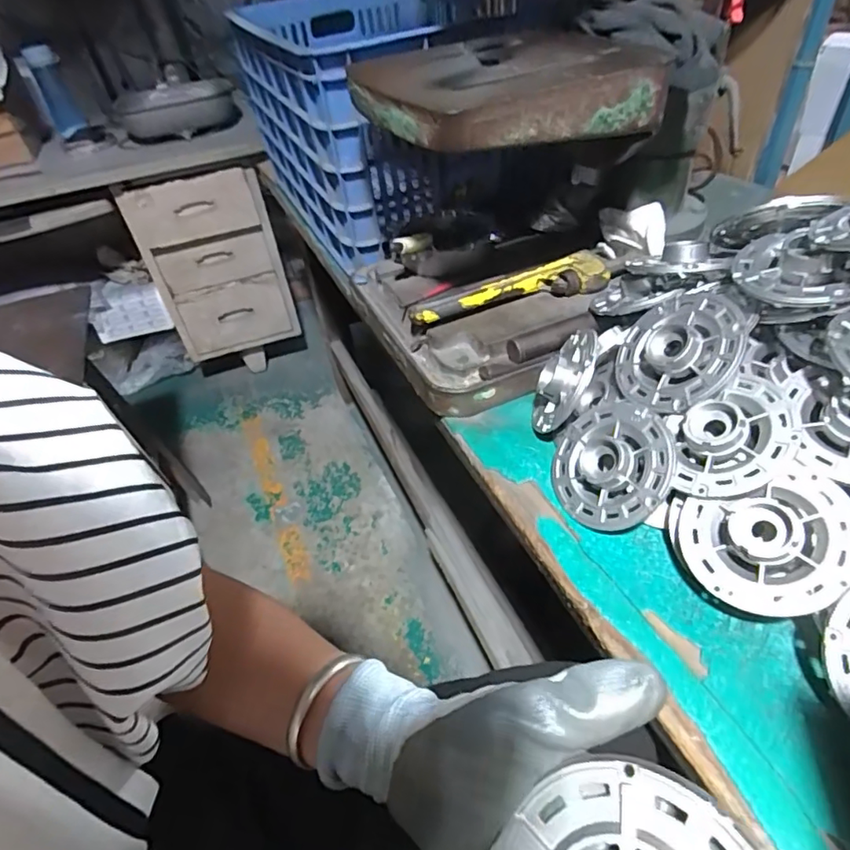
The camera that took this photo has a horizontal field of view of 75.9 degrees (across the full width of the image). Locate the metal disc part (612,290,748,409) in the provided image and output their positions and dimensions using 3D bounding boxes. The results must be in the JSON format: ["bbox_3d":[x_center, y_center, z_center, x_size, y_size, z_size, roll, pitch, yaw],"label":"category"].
[{"bbox_3d":[0.216,-0.065,0.473,0.108,0.021,0.104,-27,50,37],"label":"metal disc part"}]

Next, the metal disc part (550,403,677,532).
[{"bbox_3d":[0.157,0.033,0.471,0.108,0.026,0.109,-10,64,44],"label":"metal disc part"}]

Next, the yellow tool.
[{"bbox_3d":[0.096,-0.157,0.637,0.231,0.028,0.056,-13,44,-6],"label":"yellow tool"}]

